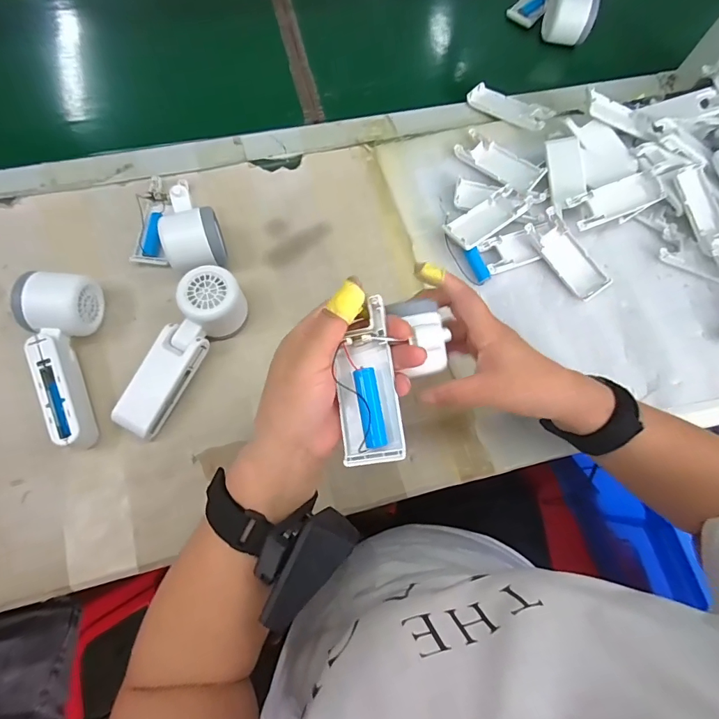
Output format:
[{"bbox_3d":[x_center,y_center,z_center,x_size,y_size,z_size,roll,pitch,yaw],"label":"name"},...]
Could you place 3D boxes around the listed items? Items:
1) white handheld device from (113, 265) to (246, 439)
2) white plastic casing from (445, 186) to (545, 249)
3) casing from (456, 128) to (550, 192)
[{"bbox_3d":[-0.164,-0.006,0.398,0.058,0.052,0.166,24,73,3],"label":"white handheld device"},{"bbox_3d":[0.153,-0.167,0.475,0.127,0.018,0.039,-34,77,-14],"label":"white plastic casing"},{"bbox_3d":[0.166,-0.235,0.498,0.103,0.016,0.044,41,73,9],"label":"casing"}]

